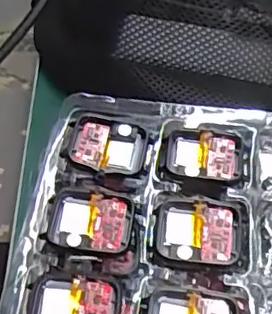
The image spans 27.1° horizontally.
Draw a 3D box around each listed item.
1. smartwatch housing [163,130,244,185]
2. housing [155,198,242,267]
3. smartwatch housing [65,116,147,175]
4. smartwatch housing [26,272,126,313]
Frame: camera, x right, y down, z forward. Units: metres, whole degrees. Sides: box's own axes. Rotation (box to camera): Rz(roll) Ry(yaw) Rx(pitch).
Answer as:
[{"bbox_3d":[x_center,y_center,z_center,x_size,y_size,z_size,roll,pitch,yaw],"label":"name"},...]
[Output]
[{"bbox_3d":[0.039,0.000,0.323,0.044,0.007,0.035,12,54,3],"label":"smartwatch housing"},{"bbox_3d":[0.033,0.039,0.292,0.046,0.004,0.037,8,54,0],"label":"housing"},{"bbox_3d":[-0.017,-0.006,0.324,0.043,0.006,0.036,11,54,2],"label":"smartwatch housing"},{"bbox_3d":[-0.030,0.075,0.268,0.045,0.012,0.036,7,54,-1],"label":"smartwatch housing"}]

